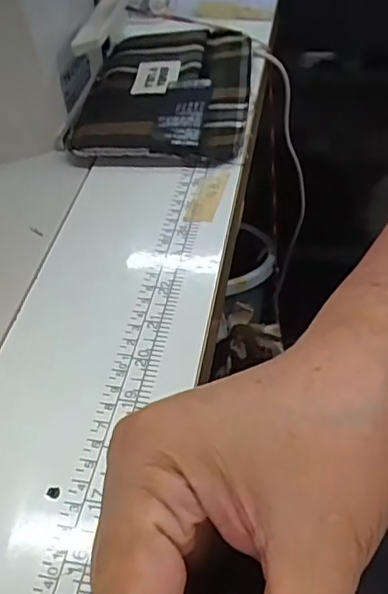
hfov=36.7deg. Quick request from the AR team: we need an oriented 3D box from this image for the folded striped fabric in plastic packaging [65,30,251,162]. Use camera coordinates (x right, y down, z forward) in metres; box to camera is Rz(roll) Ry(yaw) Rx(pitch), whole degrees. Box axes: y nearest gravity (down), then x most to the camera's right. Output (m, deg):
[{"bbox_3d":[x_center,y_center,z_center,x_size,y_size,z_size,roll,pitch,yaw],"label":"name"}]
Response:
[{"bbox_3d":[-0.020,-0.174,0.481,0.126,0.023,0.200,3,46,7],"label":"folded striped fabric in plastic packaging"}]

